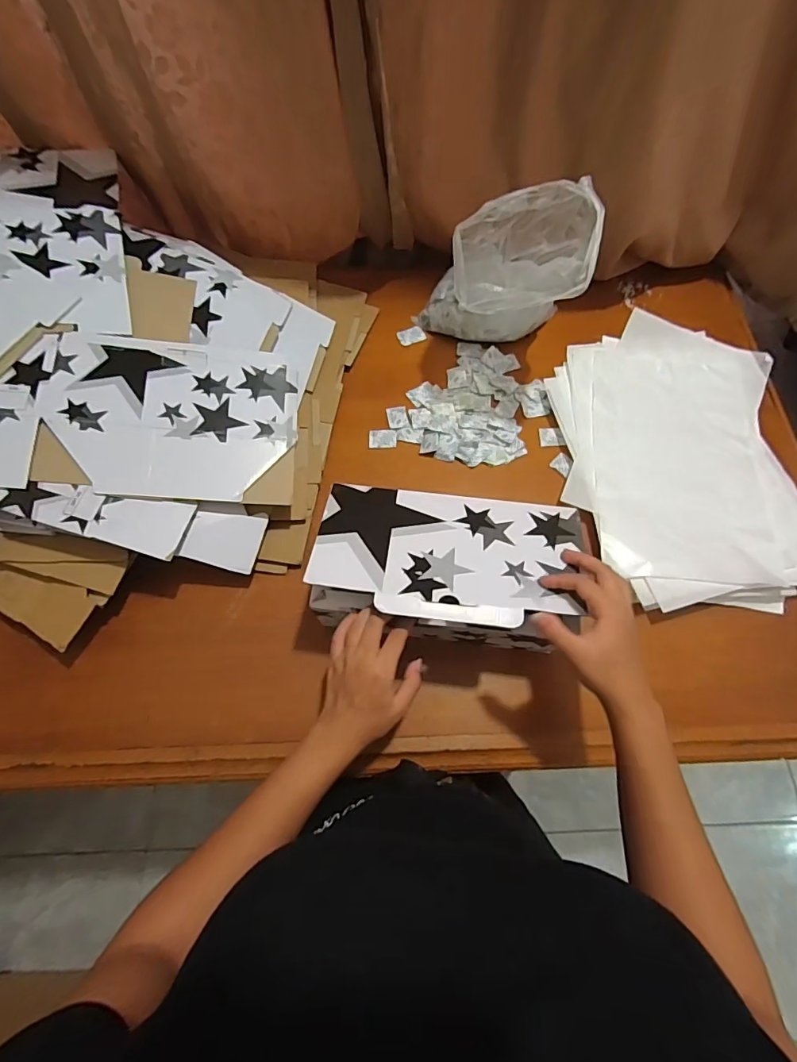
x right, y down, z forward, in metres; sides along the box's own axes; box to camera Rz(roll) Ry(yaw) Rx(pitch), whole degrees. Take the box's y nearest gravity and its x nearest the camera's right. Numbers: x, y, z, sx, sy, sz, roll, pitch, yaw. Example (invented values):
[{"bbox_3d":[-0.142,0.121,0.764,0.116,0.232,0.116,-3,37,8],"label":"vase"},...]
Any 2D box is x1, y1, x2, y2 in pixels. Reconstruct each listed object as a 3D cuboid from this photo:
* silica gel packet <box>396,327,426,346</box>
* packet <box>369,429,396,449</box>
[{"bbox_3d":[0.021,-0.310,0.751,0.042,0.008,0.027,-23,70,-10],"label":"silica gel packet"},{"bbox_3d":[-0.023,-0.133,0.680,0.040,0.007,0.028,-4,68,-3],"label":"packet"}]

